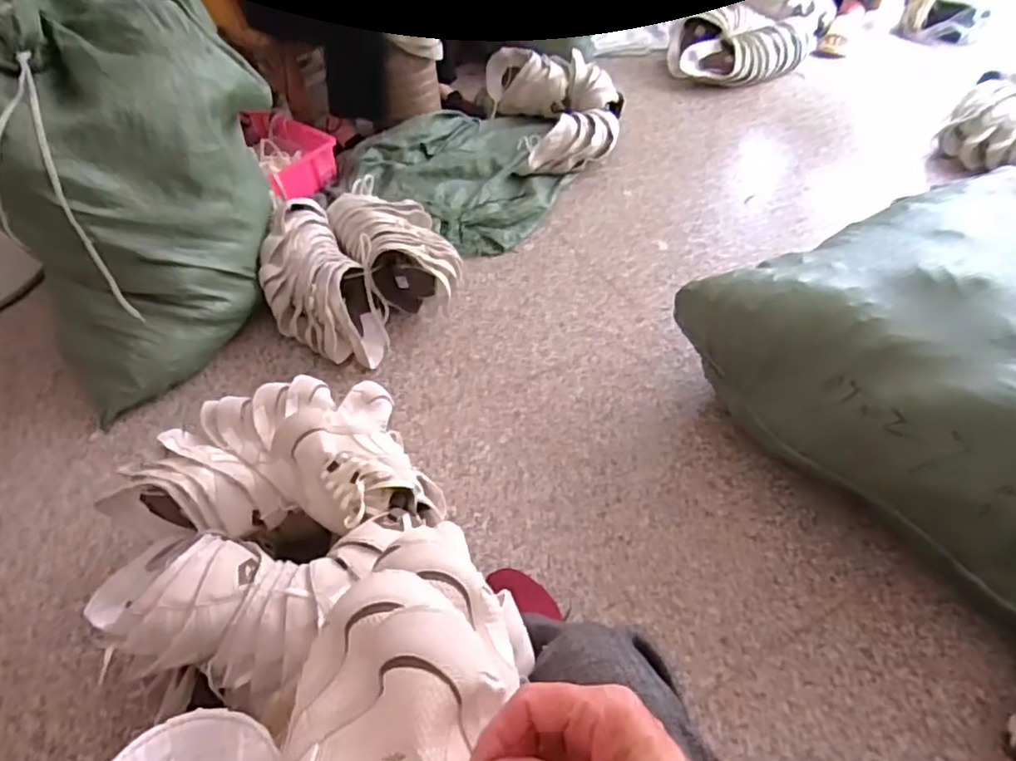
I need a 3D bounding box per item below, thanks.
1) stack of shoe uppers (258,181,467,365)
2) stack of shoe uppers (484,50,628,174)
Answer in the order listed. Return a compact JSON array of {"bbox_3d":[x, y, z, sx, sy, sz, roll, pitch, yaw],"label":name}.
[{"bbox_3d":[-0.318,-0.248,1.316,0.390,0.140,0.423,-22,55,-17],"label":"stack of shoe uppers"},{"bbox_3d":[0.147,-0.801,1.804,0.372,0.127,0.520,-6,52,-5],"label":"stack of shoe uppers"}]

